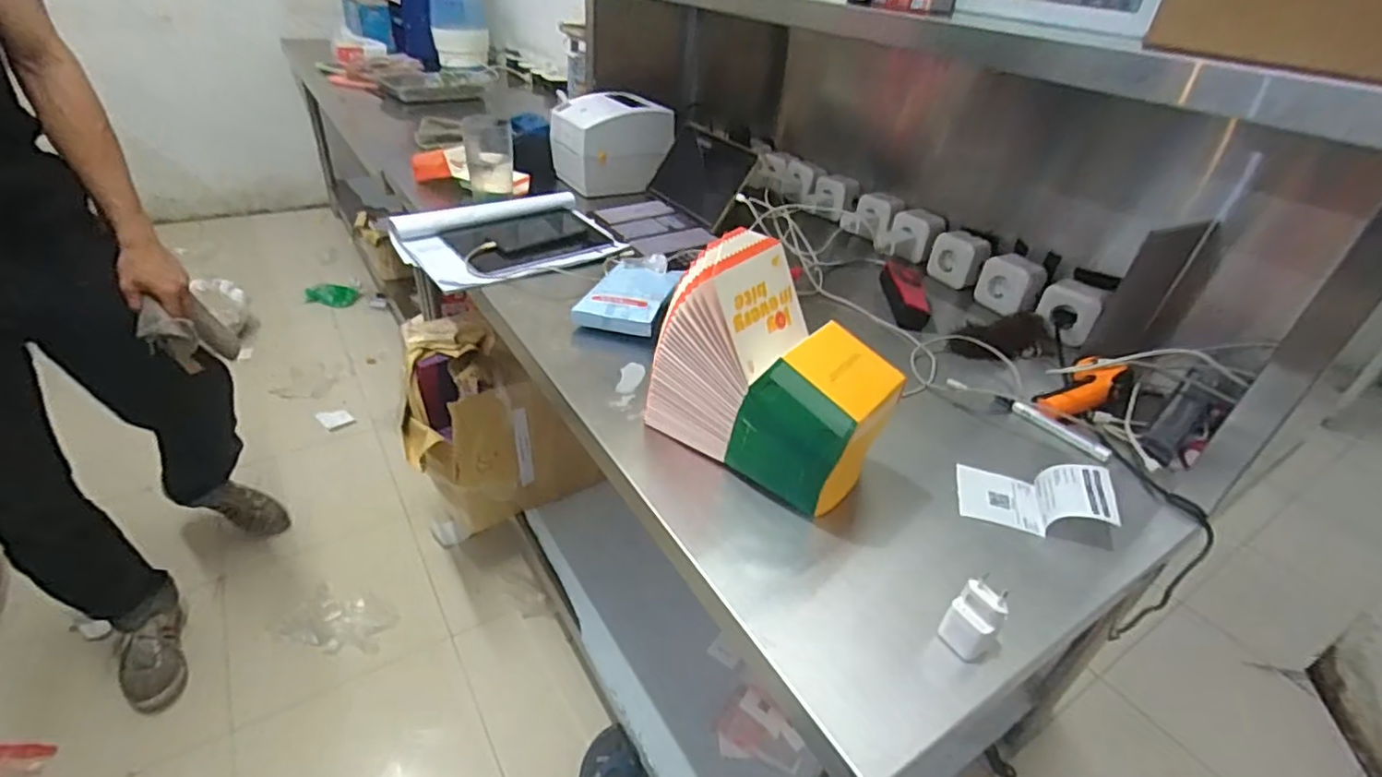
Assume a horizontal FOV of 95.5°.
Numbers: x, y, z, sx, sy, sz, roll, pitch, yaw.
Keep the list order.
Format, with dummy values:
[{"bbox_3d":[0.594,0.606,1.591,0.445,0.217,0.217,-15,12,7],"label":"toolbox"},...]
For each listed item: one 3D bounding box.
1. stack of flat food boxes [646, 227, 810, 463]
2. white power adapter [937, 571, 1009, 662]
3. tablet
[{"bbox_3d":[0.037,-0.046,0.640,0.121,0.212,0.101,26,39,26],"label":"stack of flat food boxes"},{"bbox_3d":[0.219,0.180,0.486,0.039,0.064,0.035,33,43,33],"label":"white power adapter"},{"bbox_3d":[-0.262,-0.249,1.045,0.242,0.016,0.153,-25,48,-35],"label":"tablet"}]

